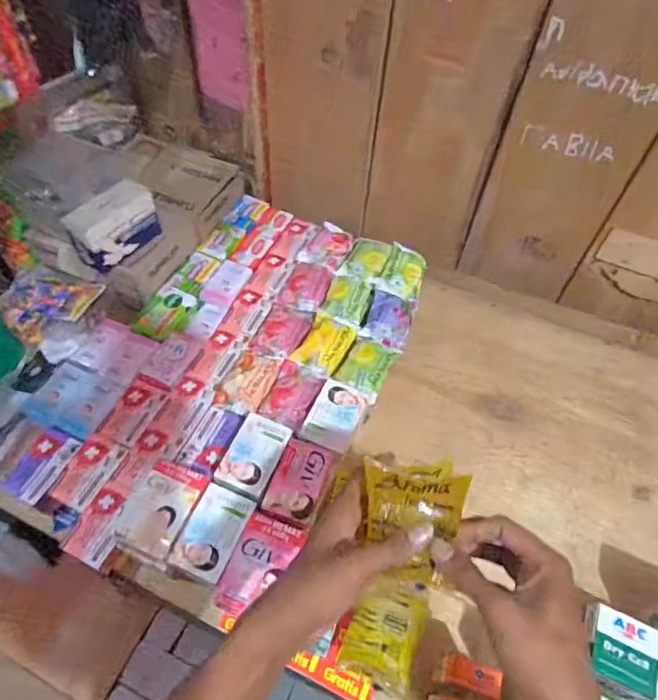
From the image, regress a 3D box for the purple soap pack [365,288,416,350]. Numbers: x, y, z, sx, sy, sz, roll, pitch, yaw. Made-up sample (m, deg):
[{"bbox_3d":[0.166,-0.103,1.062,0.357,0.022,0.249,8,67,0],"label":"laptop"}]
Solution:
[{"bbox_3d":[0.092,-0.047,0.758,0.064,0.024,0.092,14,55,8],"label":"purple soap pack"}]

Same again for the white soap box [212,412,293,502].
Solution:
[{"bbox_3d":[-0.090,0.133,0.614,0.063,0.035,0.099,18,56,11],"label":"white soap box"}]

